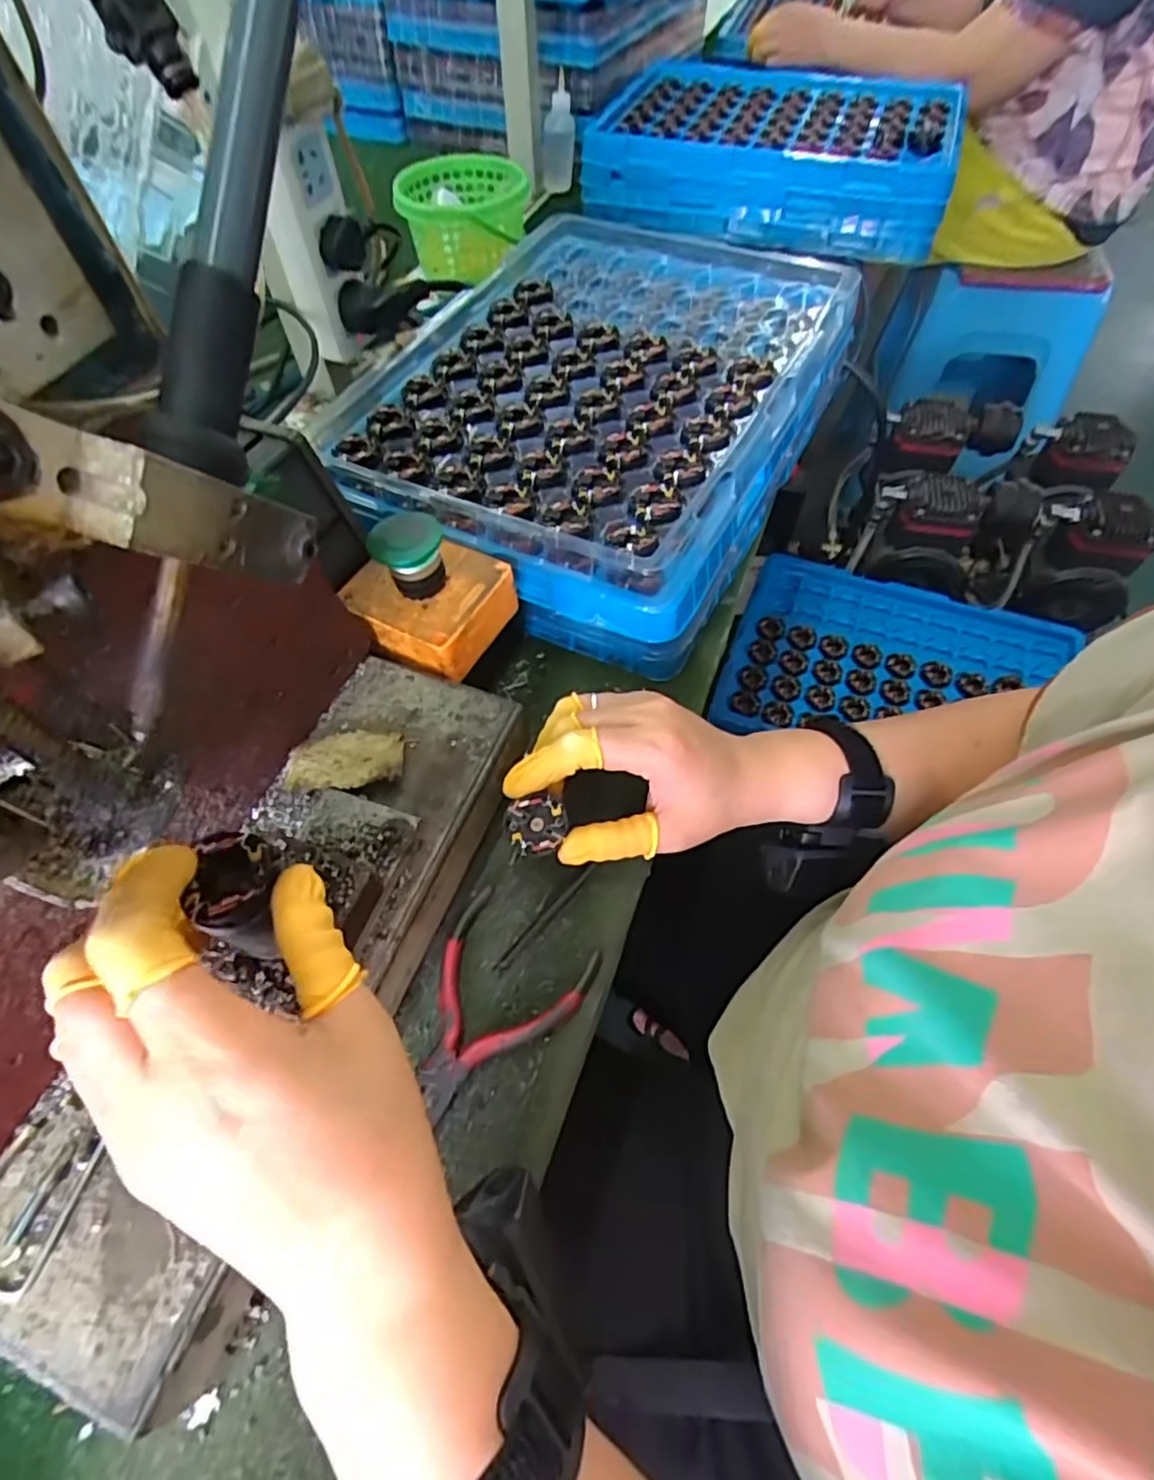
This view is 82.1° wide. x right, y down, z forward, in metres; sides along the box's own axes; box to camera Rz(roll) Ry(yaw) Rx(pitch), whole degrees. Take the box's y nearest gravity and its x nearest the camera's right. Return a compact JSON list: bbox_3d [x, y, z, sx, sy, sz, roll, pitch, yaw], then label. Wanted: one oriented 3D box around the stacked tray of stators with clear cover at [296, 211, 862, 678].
[{"bbox_3d":[0.019,-0.257,0.487,0.288,0.061,0.391,23,62,15],"label":"stacked tray of stators with clear cover"}]

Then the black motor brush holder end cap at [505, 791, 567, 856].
[{"bbox_3d":[-0.019,0.043,0.323,0.028,0.011,0.028,1,75,-3],"label":"black motor brush holder end cap"}]

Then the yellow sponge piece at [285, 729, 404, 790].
[{"bbox_3d":[-0.112,0.008,0.323,0.053,0.014,0.036,-8,59,-3],"label":"yellow sponge piece"}]

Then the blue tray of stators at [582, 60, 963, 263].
[{"bbox_3d":[0.220,-0.673,0.747,0.374,0.065,0.309,15,60,11],"label":"blue tray of stators"}]

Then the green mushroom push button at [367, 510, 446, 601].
[{"bbox_3d":[-0.089,-0.098,0.357,0.038,0.035,0.032,-11,62,-2],"label":"green mushroom push button"}]

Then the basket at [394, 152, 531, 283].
[{"bbox_3d":[-0.110,-0.515,0.646,0.115,0.064,0.139,-6,59,-2],"label":"basket"}]

